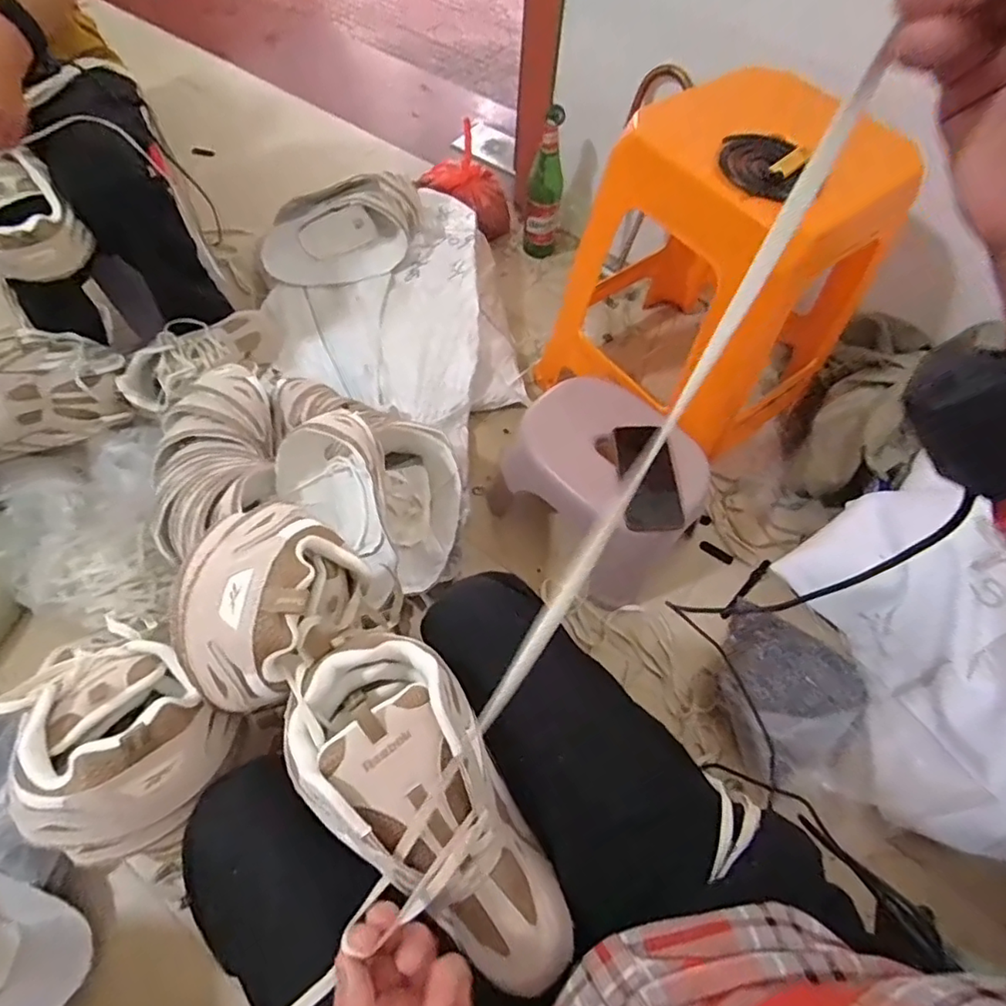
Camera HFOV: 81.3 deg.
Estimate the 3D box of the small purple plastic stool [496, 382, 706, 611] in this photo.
[{"bbox_3d":[0.141,-0.009,0.890,0.270,0.207,0.189,31,63,13],"label":"small purple plastic stool"}]

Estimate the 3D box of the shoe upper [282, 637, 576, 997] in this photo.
[{"bbox_3d":[-0.044,0.209,0.402,0.112,0.064,0.245,-36,85,-21],"label":"shoe upper"}]

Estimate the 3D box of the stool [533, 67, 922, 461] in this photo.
[{"bbox_3d":[0.325,-0.333,0.874,0.335,0.478,0.360,-37,69,-21],"label":"stool"}]

